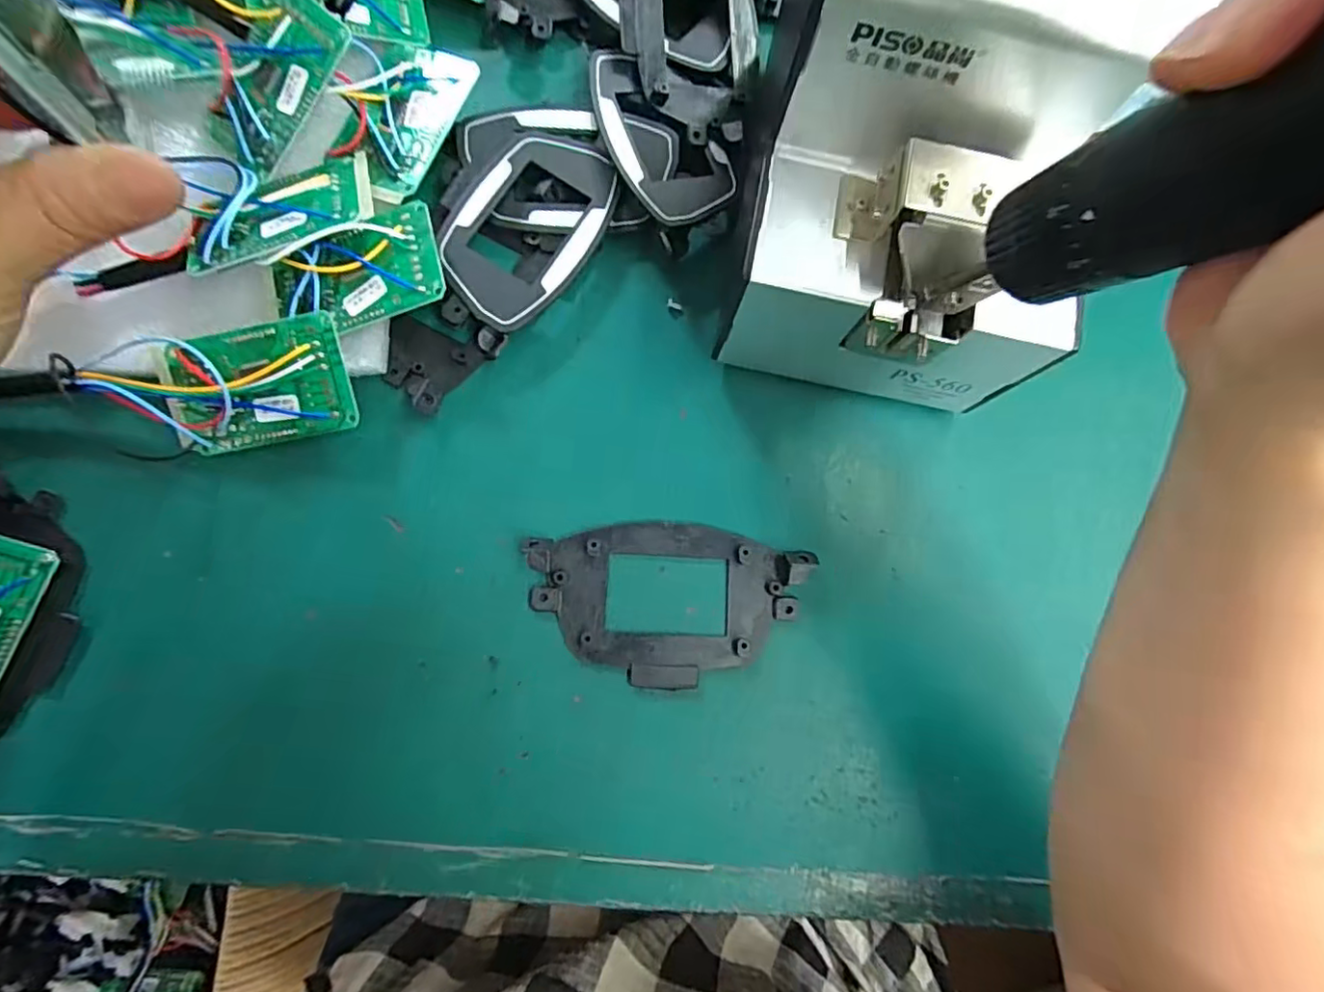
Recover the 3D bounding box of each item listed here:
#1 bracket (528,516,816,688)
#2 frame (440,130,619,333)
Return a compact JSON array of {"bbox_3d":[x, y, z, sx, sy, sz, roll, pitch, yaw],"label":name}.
[{"bbox_3d":[0.004,0.048,0.267,0.121,0.009,0.071,3,81,-4],"label":"bracket"},{"bbox_3d":[-0.063,-0.128,0.286,0.062,0.012,0.101,30,80,2],"label":"frame"}]

